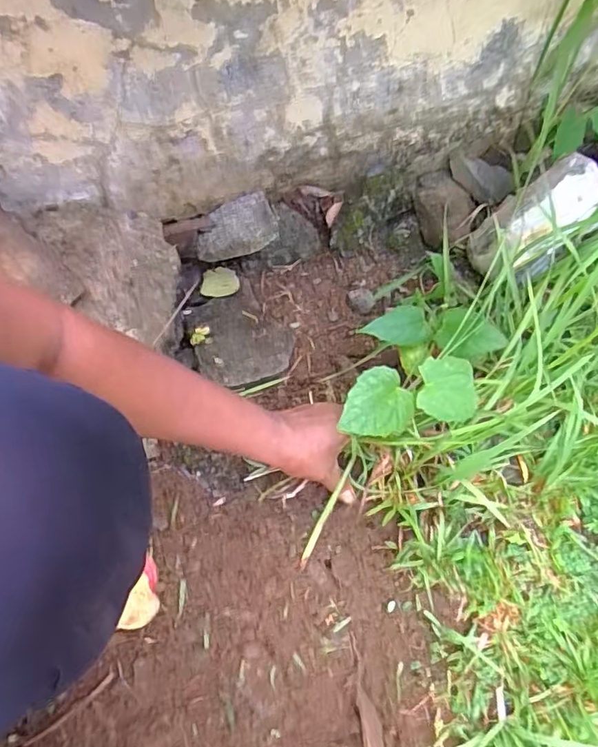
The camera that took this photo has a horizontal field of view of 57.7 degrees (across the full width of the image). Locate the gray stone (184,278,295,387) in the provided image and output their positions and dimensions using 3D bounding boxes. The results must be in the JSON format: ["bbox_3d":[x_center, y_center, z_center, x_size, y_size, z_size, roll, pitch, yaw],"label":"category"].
[{"bbox_3d":[-0.071,-0.047,0.646,0.114,0.034,0.135,-22,72,-13],"label":"gray stone"}]

